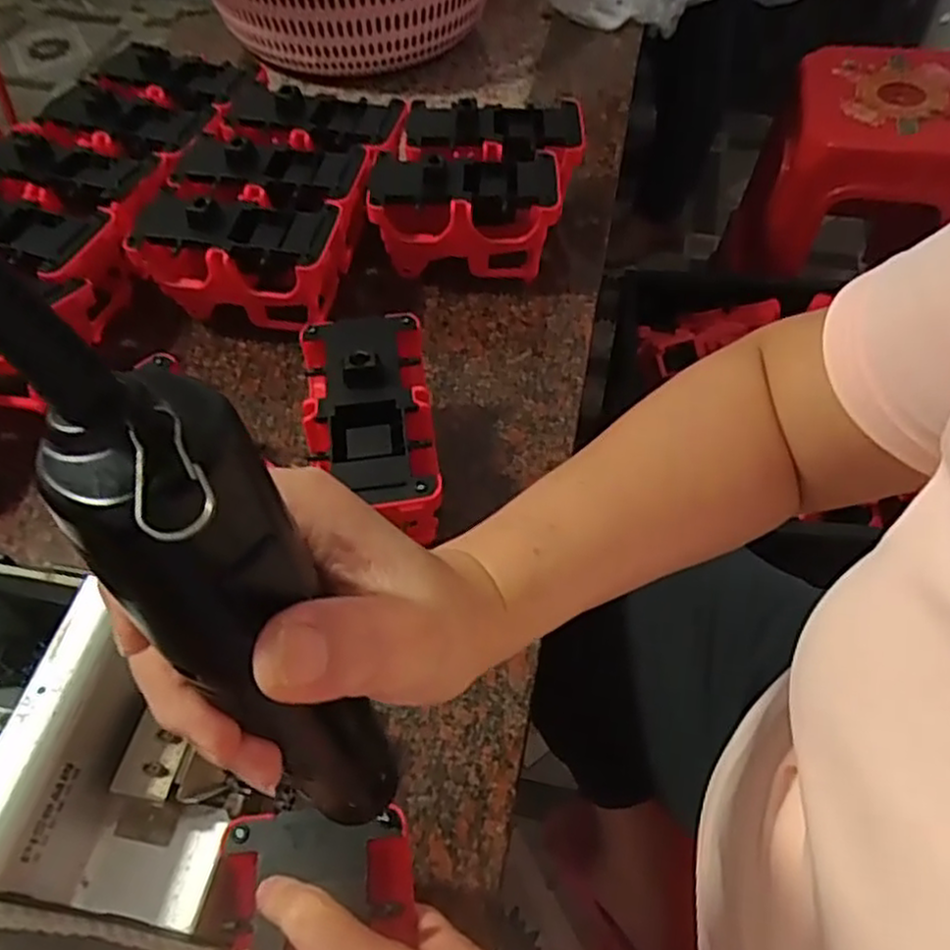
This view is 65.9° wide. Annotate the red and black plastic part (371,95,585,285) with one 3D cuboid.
[{"bbox_3d":[0.006,-0.251,0.631,0.171,0.087,0.155,1,55,4],"label":"red and black plastic part"}]

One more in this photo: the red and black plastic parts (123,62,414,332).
[{"bbox_3d":[-0.165,-0.233,0.625,0.166,0.085,0.239,9,56,9],"label":"red and black plastic parts"}]

